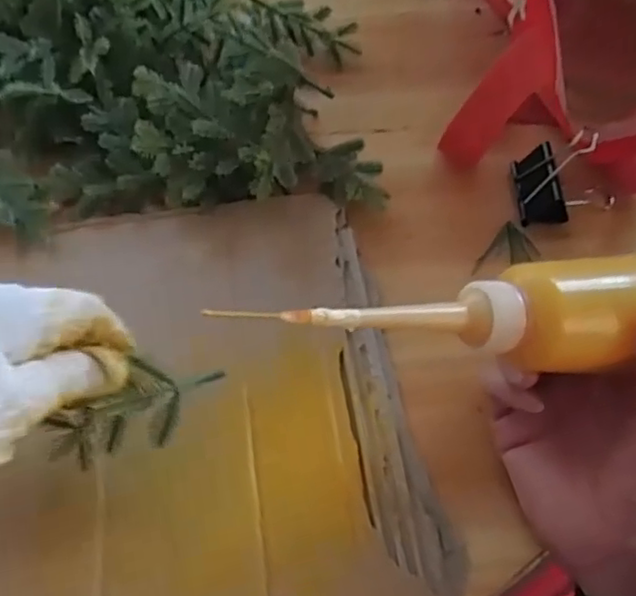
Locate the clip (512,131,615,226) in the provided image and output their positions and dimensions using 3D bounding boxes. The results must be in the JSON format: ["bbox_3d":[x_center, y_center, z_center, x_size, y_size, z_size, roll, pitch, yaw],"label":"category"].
[{"bbox_3d":[0.157,-0.078,0.409,0.060,0.045,0.054,-2,56,2],"label":"clip"}]

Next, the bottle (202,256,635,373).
[{"bbox_3d":[0.060,0.004,0.257,0.164,0.033,0.043,-3,55,-10],"label":"bottle"}]

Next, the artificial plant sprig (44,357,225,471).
[{"bbox_3d":[-0.085,0.051,0.299,0.083,0.028,0.029,-26,57,2],"label":"artificial plant sprig"}]

